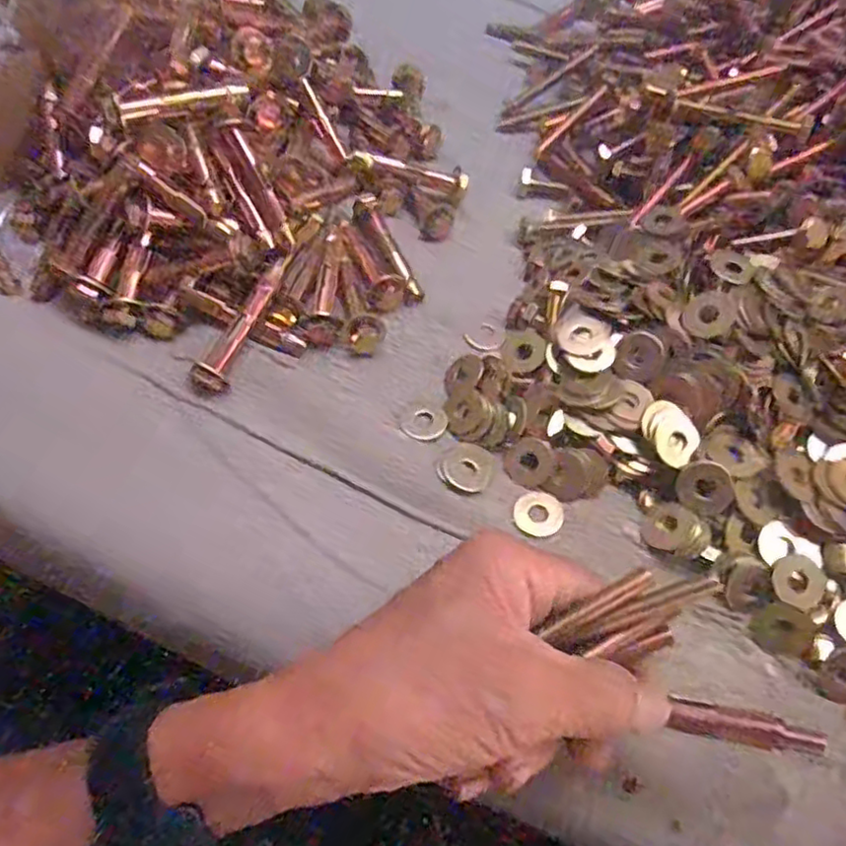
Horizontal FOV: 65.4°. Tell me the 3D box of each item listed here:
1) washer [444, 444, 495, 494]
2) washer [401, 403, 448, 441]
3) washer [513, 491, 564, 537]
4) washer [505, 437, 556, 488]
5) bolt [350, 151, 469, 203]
[{"bbox_3d":[0.020,0.019,0.286,0.020,0.004,0.022,0,61,1],"label":"washer"},{"bbox_3d":[0.001,-0.001,0.297,0.019,0.004,0.020,0,61,1],"label":"washer"},{"bbox_3d":[0.049,0.038,0.277,0.020,0.004,0.020,0,61,1],"label":"washer"},{"bbox_3d":[0.046,0.017,0.286,0.020,0.004,0.021,-2,80,11],"label":"washer"},{"bbox_3d":[-0.007,-0.134,0.354,0.063,0.013,0.009,11,60,-10],"label":"bolt"}]

